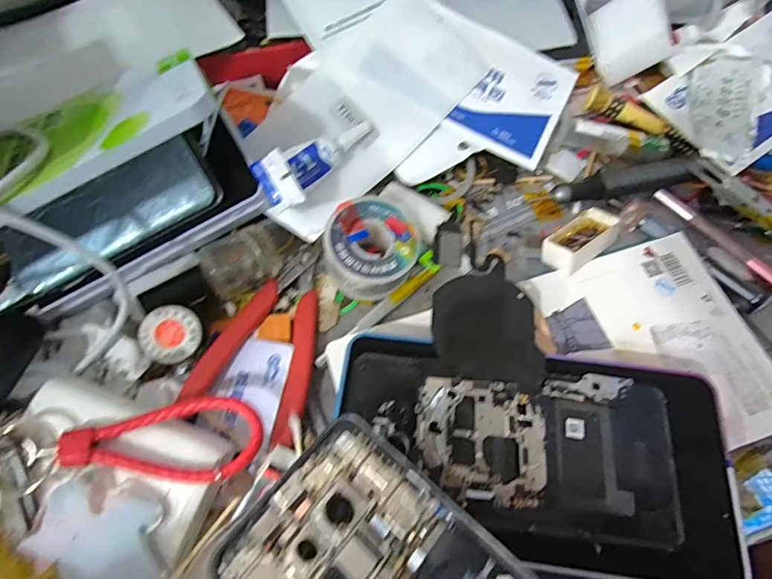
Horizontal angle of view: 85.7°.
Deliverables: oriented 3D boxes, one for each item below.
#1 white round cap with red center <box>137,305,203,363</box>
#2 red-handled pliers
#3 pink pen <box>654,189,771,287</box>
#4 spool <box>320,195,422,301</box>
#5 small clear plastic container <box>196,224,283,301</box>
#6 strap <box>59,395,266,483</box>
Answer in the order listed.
[{"bbox_3d":[-0.117,0.024,0.227,0.030,0.009,0.030,-1,93,-13],"label":"white round cap with red center"},{"bbox_3d":[-0.067,0.025,0.237,0.065,0.012,0.106,13,66,5],"label":"red-handled pliers"},{"bbox_3d":[0.224,-0.026,0.266,0.008,0.007,0.117,-35,71,-15],"label":"pink pen"},{"bbox_3d":[-0.009,-0.024,0.247,0.054,0.032,0.051,0,66,-1],"label":"spool"},{"bbox_3d":[-0.085,-0.017,0.247,0.041,0.026,0.031,-30,70,-14],"label":"small clear plastic container"},{"bbox_3d":[-0.102,0.071,0.193,0.084,0.014,0.037,-6,66,-3],"label":"strap"}]

